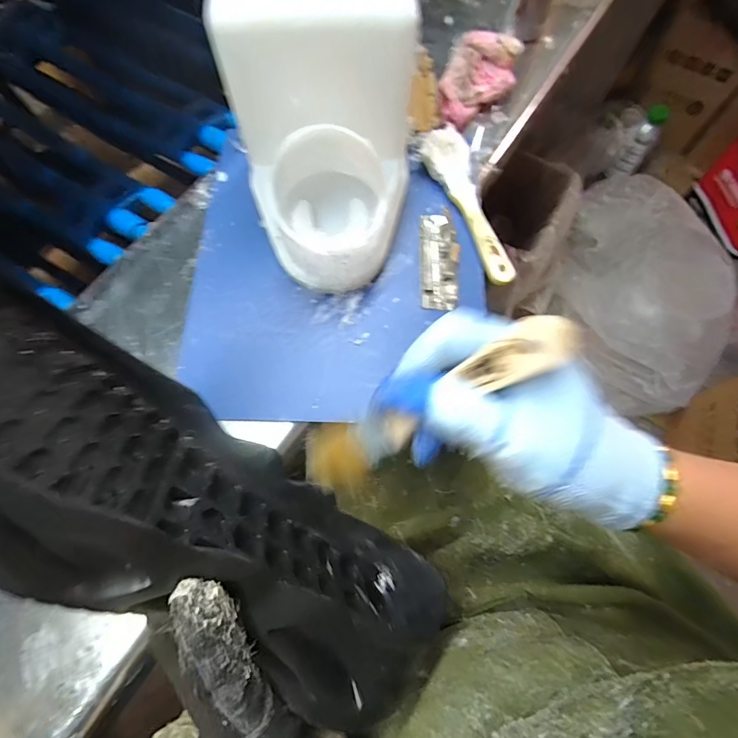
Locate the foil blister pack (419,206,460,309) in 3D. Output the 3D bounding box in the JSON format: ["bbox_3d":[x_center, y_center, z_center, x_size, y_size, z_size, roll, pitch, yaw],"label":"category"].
[{"bbox_3d":[0.063,-0.100,0.380,0.032,0.013,0.098,1,70,-2],"label":"foil blister pack"}]

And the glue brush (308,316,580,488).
[{"bbox_3d":[0.024,0.022,0.214,0.028,0.166,0.037,-2,64,-44],"label":"glue brush"}]

